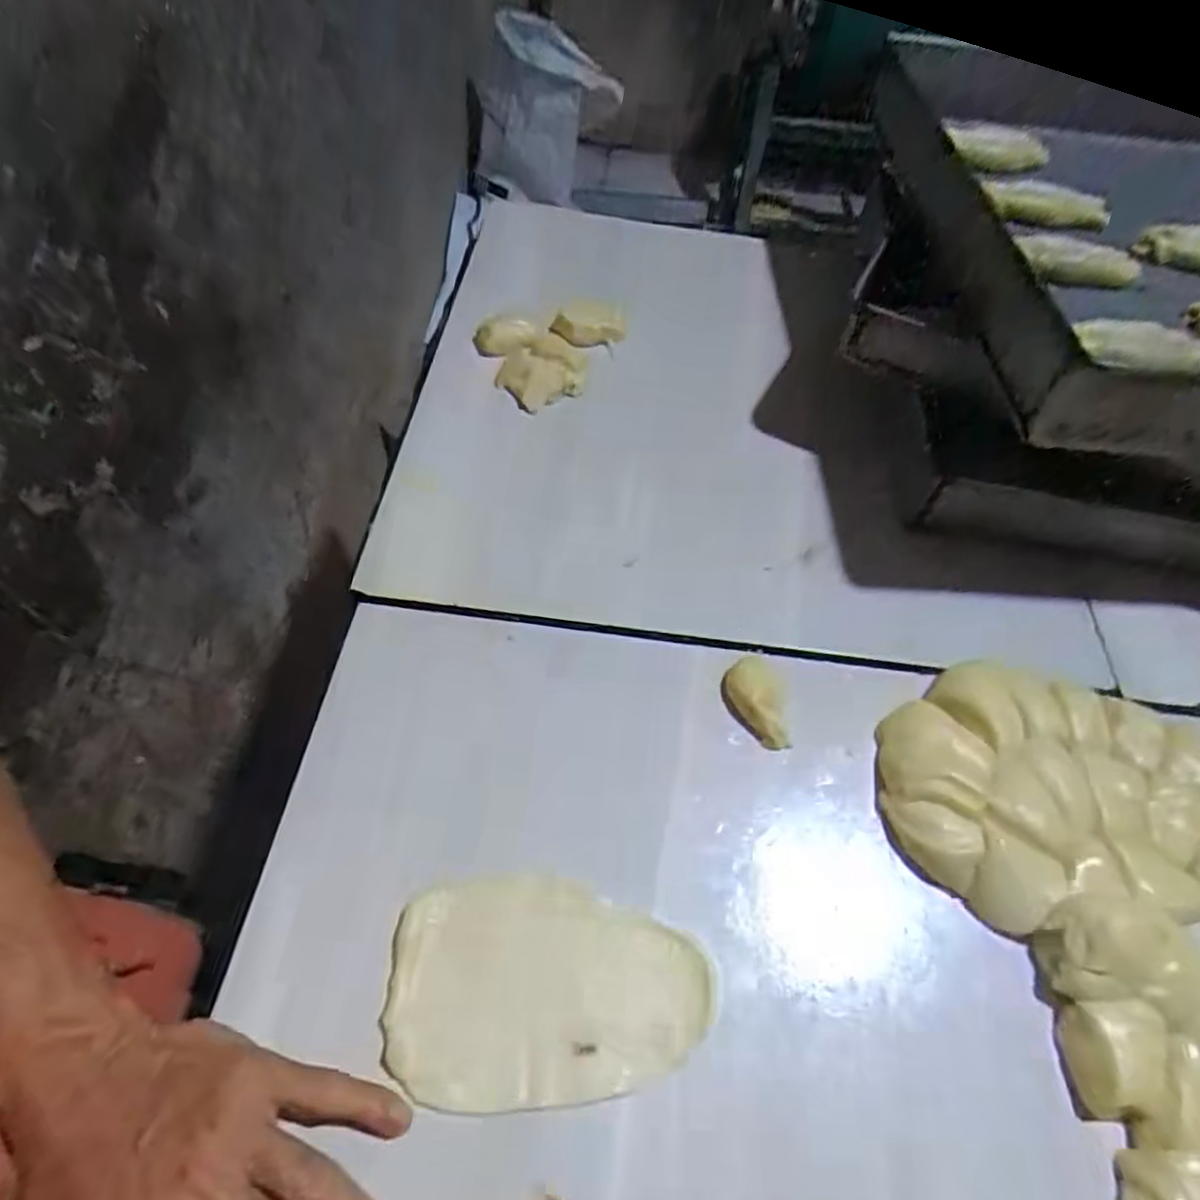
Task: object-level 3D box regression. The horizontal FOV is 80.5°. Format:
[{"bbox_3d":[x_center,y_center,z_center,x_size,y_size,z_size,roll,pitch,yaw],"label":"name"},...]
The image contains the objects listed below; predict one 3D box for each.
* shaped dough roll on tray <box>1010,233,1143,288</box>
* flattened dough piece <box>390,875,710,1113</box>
[{"bbox_3d":[0.365,-0.261,0.549,0.111,0.028,0.026,4,53,-14],"label":"shaped dough roll on tray"},{"bbox_3d":[-0.023,0.181,0.332,0.146,0.010,0.093,0,54,-2],"label":"flattened dough piece"}]

